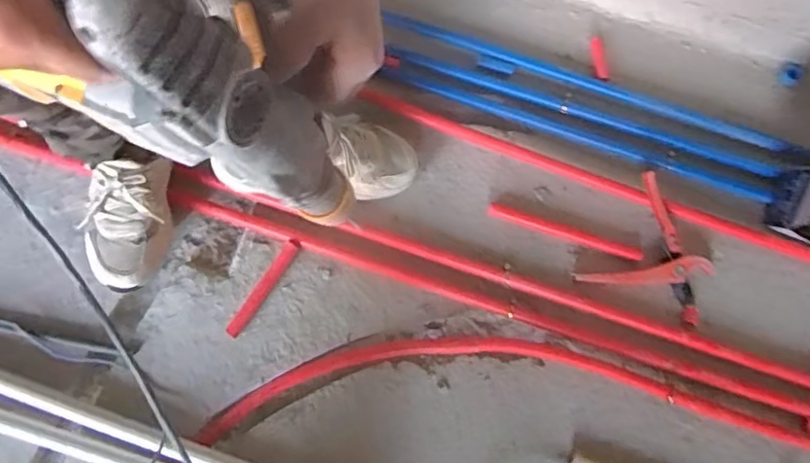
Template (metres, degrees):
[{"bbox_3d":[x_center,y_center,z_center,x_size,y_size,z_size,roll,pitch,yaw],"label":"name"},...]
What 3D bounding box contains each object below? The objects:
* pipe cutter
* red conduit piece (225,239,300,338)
[{"bbox_3d":[0.386,0.020,0.894,0.187,0.032,0.188,23,75,5],"label":"pipe cutter"},{"bbox_3d":[-0.204,0.082,0.854,0.020,0.012,0.160,32,76,7],"label":"red conduit piece"}]

